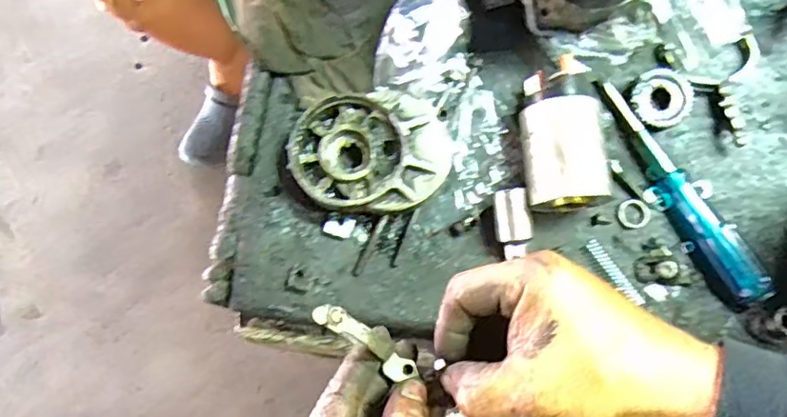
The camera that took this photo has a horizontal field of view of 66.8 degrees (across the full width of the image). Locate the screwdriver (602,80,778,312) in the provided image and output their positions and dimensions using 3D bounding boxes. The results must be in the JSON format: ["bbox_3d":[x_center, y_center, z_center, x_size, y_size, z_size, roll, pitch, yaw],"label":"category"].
[{"bbox_3d":[0.205,-0.011,0.430,0.025,0.028,0.184,-29,79,-6],"label":"screwdriver"}]

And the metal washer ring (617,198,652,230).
[{"bbox_3d":[0.178,0.004,0.441,0.023,0.004,0.022,0,78,0],"label":"metal washer ring"}]

